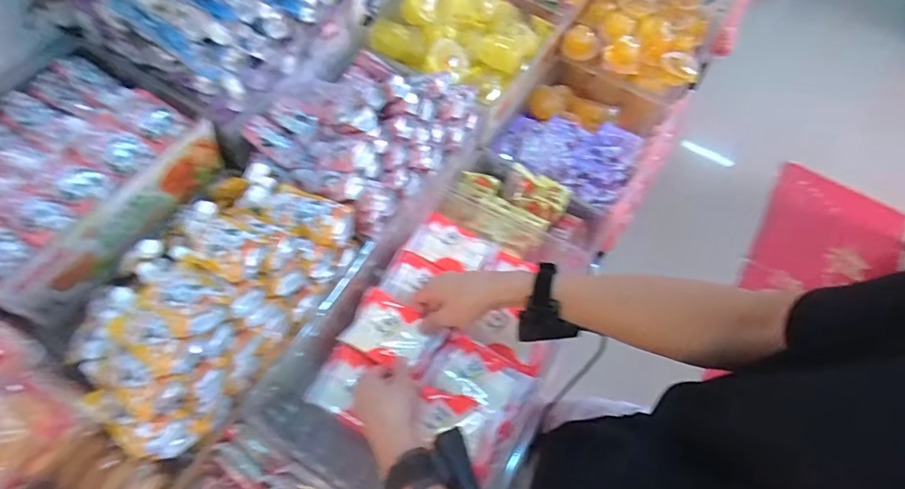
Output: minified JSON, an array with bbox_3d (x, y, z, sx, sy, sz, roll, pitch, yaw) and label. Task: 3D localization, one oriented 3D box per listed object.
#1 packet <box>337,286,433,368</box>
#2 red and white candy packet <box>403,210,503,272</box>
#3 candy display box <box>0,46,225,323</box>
[{"bbox_3d":[-0.078,0.104,0.607,0.097,0.021,0.071,27,61,11],"label":"packet"},{"bbox_3d":[0.001,0.002,0.682,0.108,0.019,0.077,26,61,11],"label":"red and white candy packet"},{"bbox_3d":[-0.477,-0.092,0.617,0.238,0.090,0.280,31,62,14],"label":"candy display box"}]

